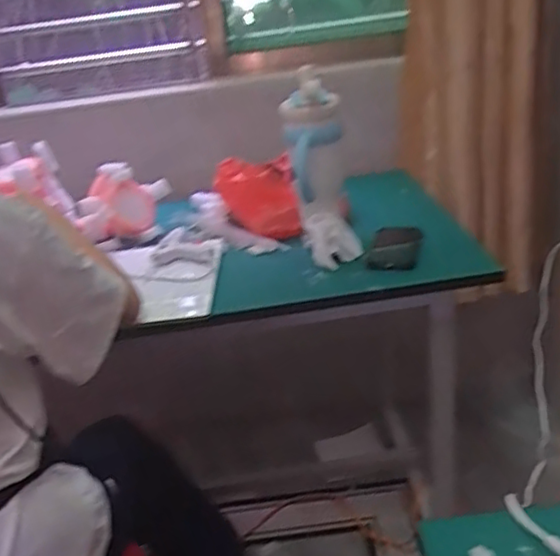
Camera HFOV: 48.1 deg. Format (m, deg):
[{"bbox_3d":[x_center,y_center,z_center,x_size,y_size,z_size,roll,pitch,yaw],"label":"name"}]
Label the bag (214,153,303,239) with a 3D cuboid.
[{"bbox_3d":[-0.046,-0.163,1.231,0.151,0.133,0.155,-8,24,0],"label":"bag"}]

